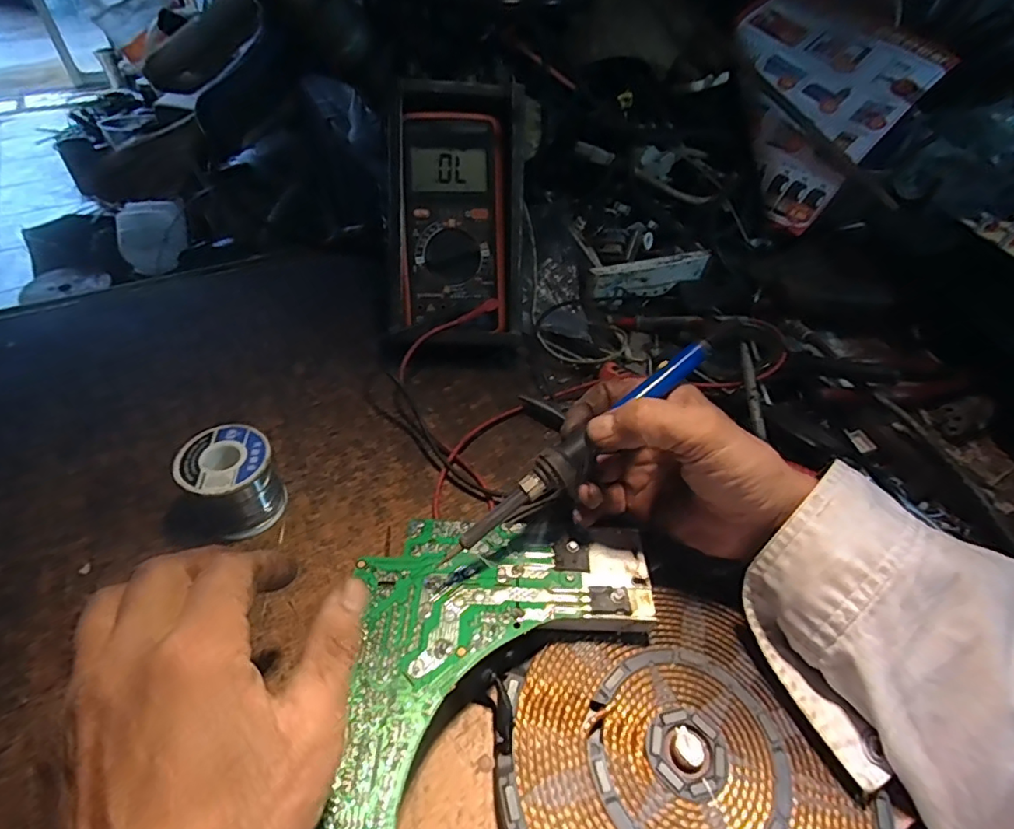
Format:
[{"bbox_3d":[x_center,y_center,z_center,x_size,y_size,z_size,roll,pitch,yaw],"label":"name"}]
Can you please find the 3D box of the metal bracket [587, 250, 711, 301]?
[{"bbox_3d":[0.141,-0.135,0.530,0.120,0.030,0.021,-9,48,-11],"label":"metal bracket"}]

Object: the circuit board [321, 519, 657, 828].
[{"bbox_3d":[0.003,0.114,0.277,0.159,0.019,0.148,-3,48,-6],"label":"circuit board"}]

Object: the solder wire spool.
[{"bbox_3d":[-0.169,0.042,0.341,0.052,0.050,0.050,2,47,-2],"label":"solder wire spool"}]

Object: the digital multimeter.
[{"bbox_3d":[-0.041,-0.160,0.443,0.104,0.206,0.034,0,2,-3],"label":"digital multimeter"}]

